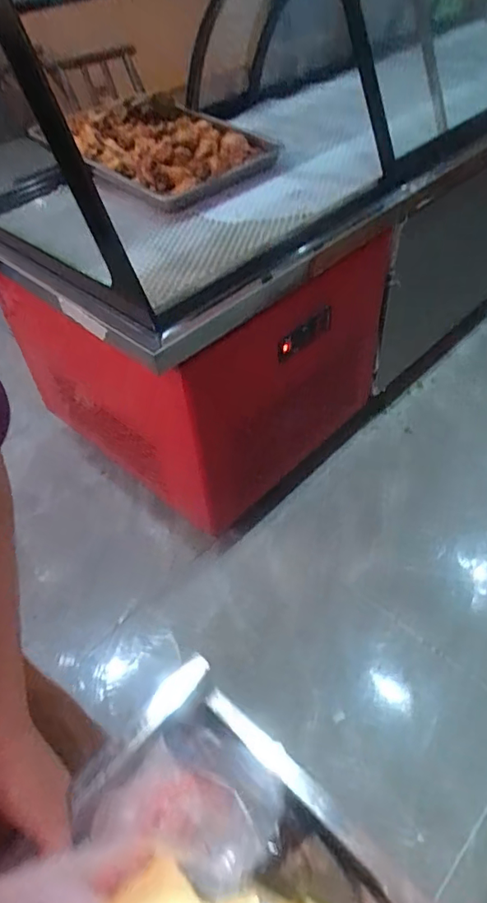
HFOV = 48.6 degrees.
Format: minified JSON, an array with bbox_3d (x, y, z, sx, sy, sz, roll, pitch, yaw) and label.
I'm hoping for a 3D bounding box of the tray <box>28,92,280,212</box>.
[{"bbox_3d":[-0.204,-0.733,1.289,0.473,0.050,0.363,36,63,25],"label":"tray"}]

